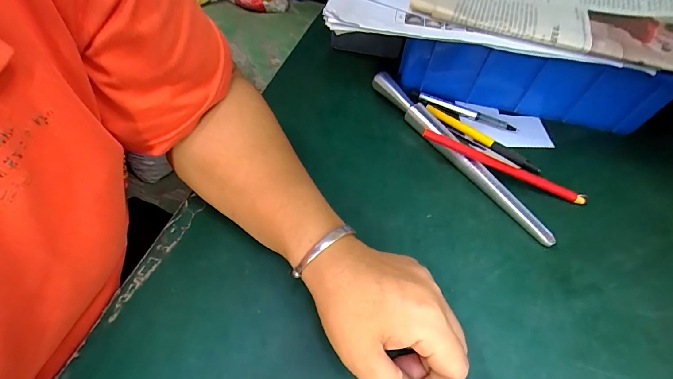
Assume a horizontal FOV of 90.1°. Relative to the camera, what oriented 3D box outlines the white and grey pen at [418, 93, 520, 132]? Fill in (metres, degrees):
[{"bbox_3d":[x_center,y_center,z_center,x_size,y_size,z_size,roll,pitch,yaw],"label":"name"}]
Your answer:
[{"bbox_3d":[0.147,-0.088,0.380,0.109,0.011,0.016,25,57,13],"label":"white and grey pen"}]

